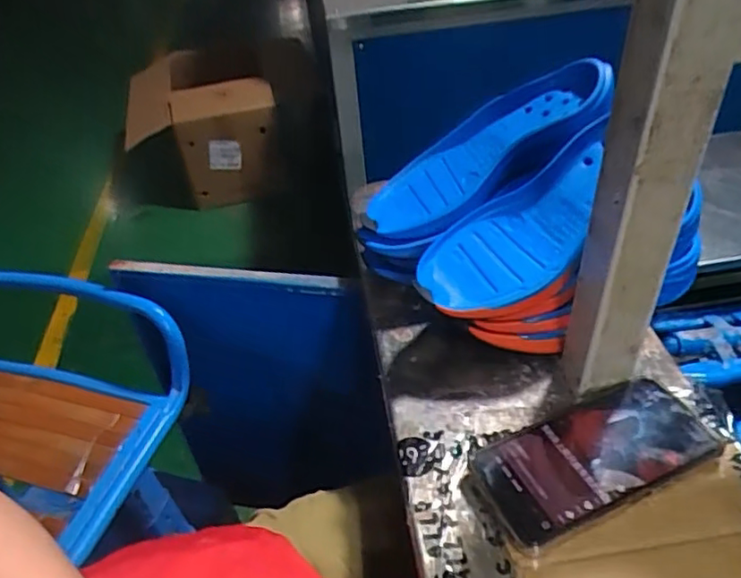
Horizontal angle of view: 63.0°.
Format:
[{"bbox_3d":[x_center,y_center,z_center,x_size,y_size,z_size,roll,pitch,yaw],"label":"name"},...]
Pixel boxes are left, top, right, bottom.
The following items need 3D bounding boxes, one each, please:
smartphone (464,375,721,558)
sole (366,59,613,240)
[{"bbox_3d":[0.153,0.115,0.420,0.161,0.011,0.079,-20,42,-14],"label":"smartphone"},{"bbox_3d":[0.101,-0.118,0.538,0.231,0.035,0.110,-33,38,15],"label":"sole"}]

